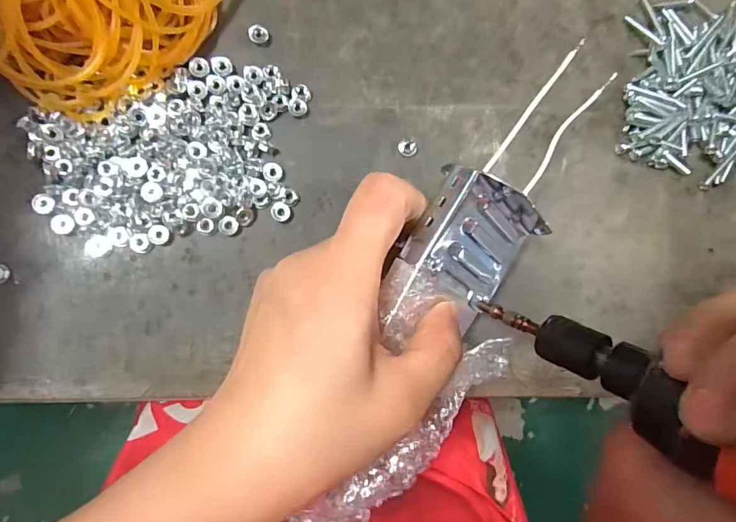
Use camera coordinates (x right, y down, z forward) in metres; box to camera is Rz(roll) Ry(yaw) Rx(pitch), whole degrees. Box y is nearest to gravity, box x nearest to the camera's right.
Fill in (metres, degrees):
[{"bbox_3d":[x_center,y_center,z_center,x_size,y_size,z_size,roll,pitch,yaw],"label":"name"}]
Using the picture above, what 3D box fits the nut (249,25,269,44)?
[{"bbox_3d":[-0.052,-0.108,0.211,0.009,0.006,0.008,-3,89,-10],"label":"nut"}]

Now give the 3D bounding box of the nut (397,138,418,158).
[{"bbox_3d":[0.021,-0.057,0.223,0.010,0.004,0.010,0,88,-10],"label":"nut"}]

